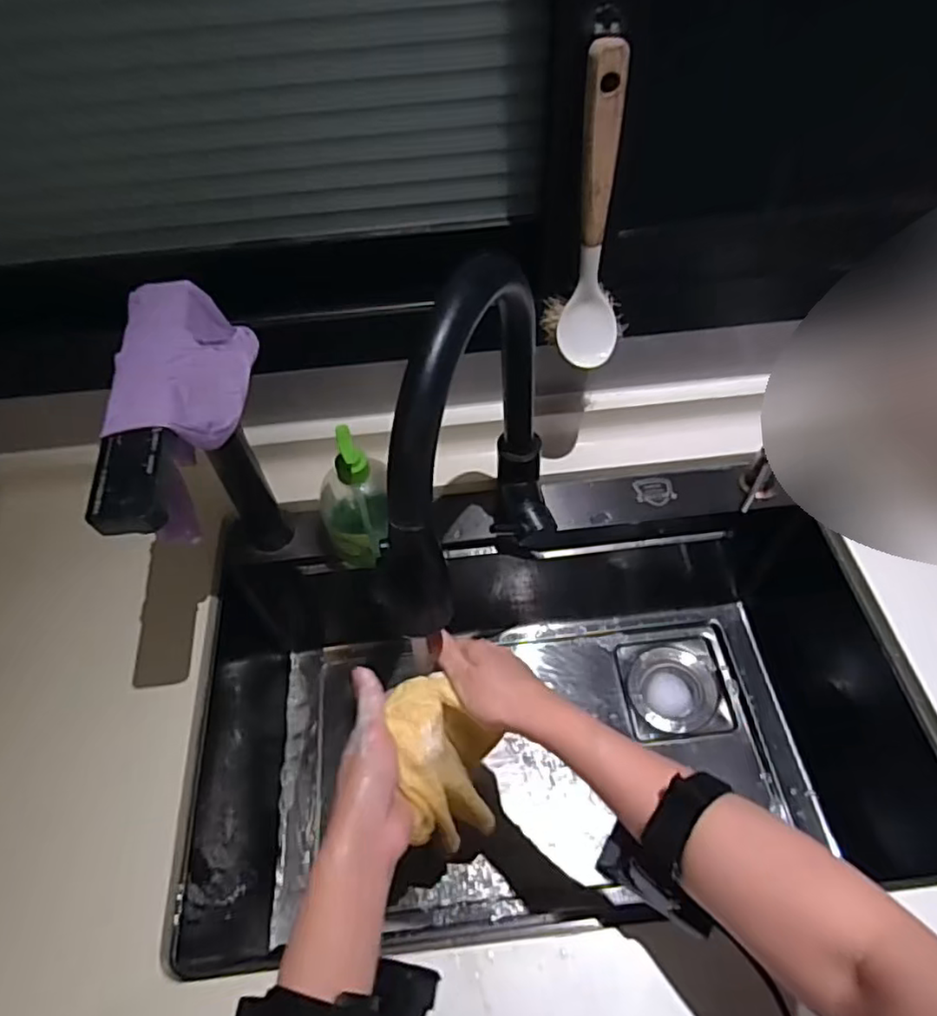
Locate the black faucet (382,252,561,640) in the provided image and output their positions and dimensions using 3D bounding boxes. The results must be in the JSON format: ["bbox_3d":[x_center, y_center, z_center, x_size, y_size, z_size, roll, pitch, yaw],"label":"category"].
[{"bbox_3d":[0.014,-0.029,0.483,0.059,0.314,0.249,18,57,14],"label":"black faucet"}]

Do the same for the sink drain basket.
[{"bbox_3d":[0.266,0.245,0.849,0.131,0.072,0.135,-5,55,-1],"label":"sink drain basket"}]

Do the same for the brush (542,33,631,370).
[{"bbox_3d":[0.102,-0.227,0.515,0.071,0.238,0.058,9,56,9],"label":"brush"}]

